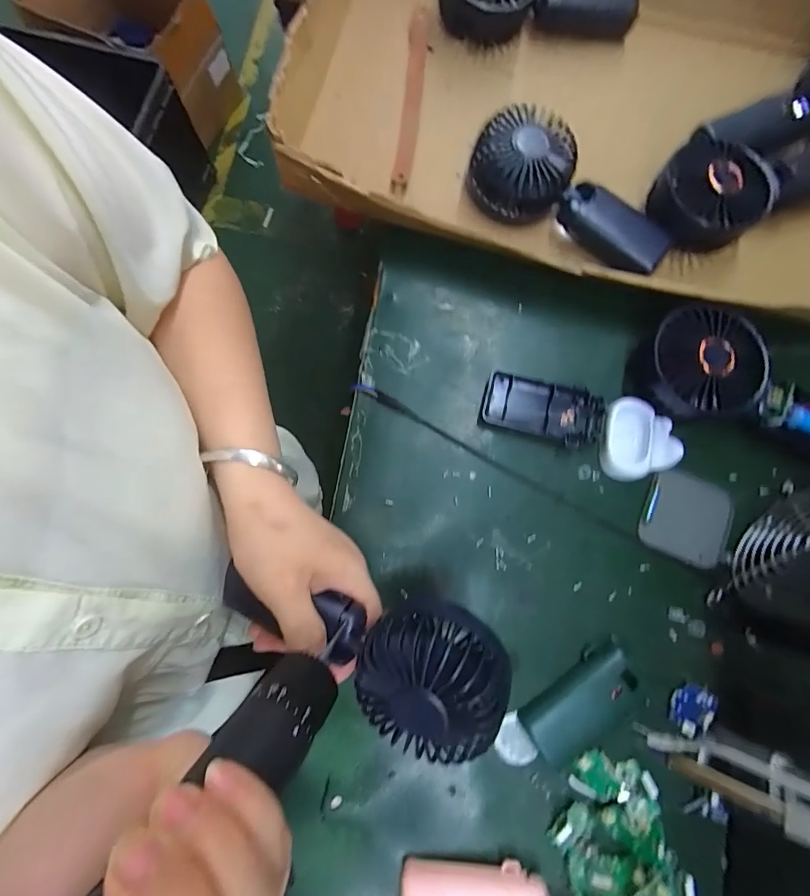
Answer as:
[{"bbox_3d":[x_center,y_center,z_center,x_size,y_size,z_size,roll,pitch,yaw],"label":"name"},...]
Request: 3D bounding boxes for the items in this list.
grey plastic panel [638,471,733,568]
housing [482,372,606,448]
[{"bbox_3d":[0.224,0.056,0.335,0.069,0.004,0.065,19,80,4],"label":"grey plastic panel"},{"bbox_3d":[0.111,-0.030,0.342,0.093,0.014,0.046,15,80,3],"label":"housing"}]

